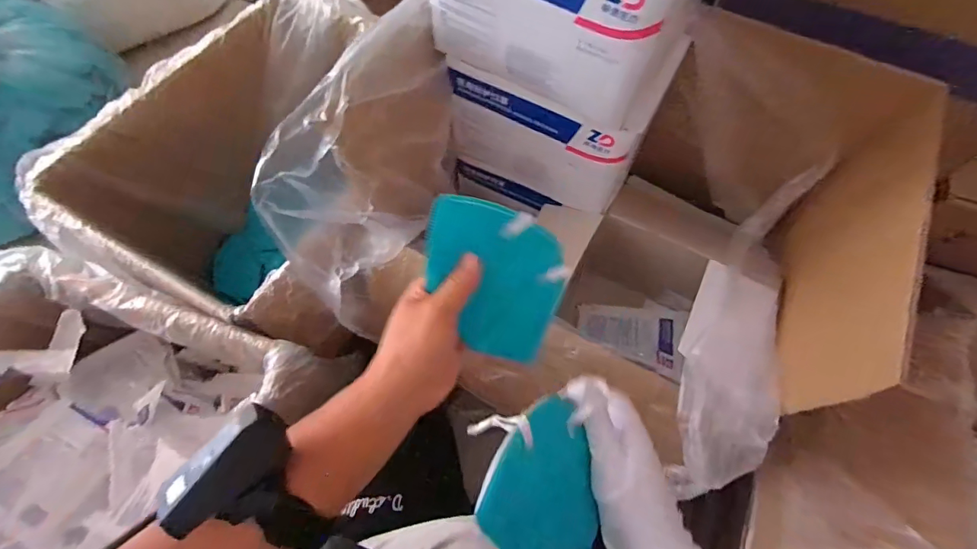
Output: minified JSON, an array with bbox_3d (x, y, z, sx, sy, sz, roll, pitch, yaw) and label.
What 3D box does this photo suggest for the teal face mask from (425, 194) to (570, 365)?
[{"bbox_3d":[0.004,0.005,0.340,0.120,0.007,0.106,20,93,-23],"label":"teal face mask"}]

